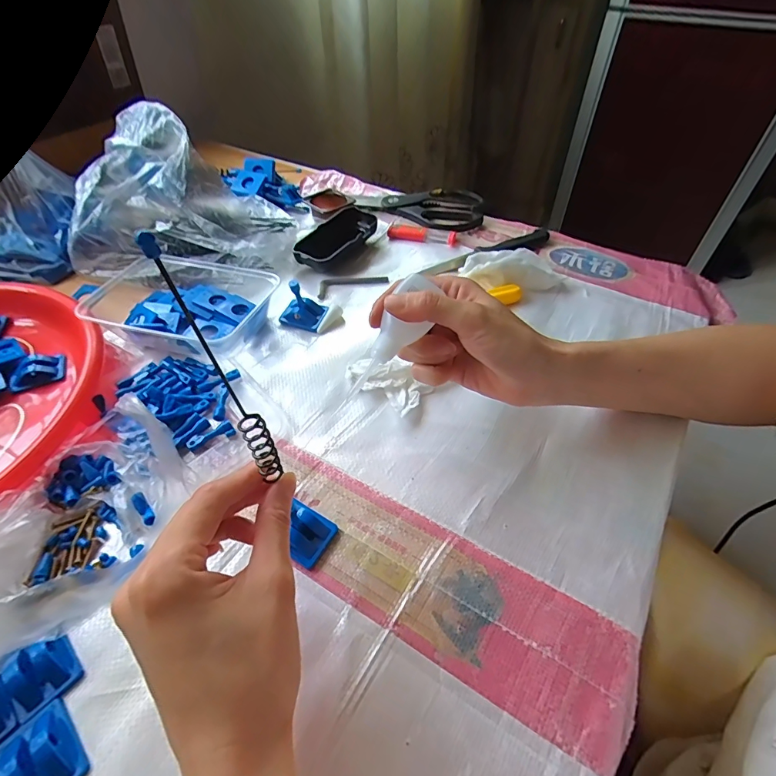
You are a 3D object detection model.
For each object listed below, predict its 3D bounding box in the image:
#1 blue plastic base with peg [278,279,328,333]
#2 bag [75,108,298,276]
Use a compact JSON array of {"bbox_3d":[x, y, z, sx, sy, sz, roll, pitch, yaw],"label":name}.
[{"bbox_3d":[-0.086,-0.085,0.428,0.043,0.045,0.032,20,54,17],"label":"blue plastic base with peg"},{"bbox_3d":[-0.228,-0.209,0.476,0.226,0.128,0.135,5,51,6],"label":"bag"}]

